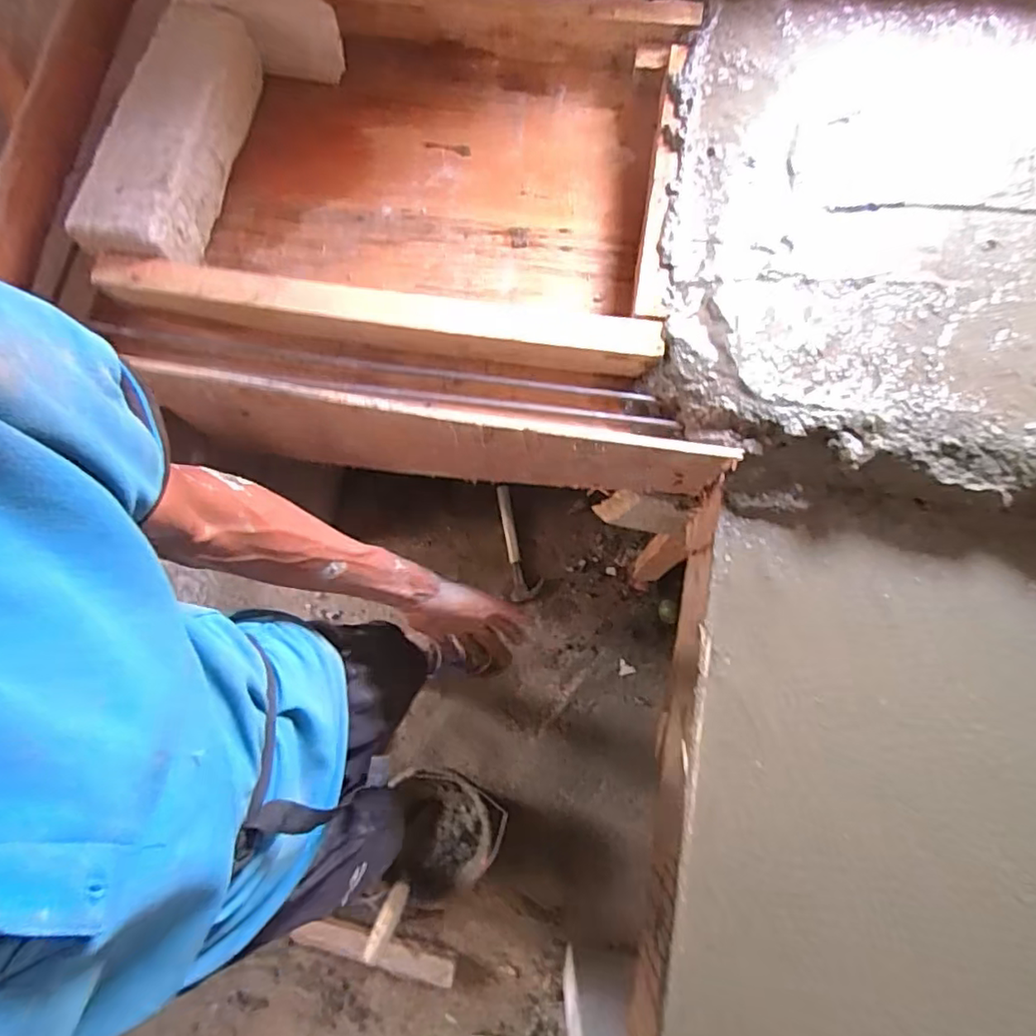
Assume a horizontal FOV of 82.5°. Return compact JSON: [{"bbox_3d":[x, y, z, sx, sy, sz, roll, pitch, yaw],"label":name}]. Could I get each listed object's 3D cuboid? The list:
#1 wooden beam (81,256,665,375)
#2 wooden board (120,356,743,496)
[{"bbox_3d":[-0.128,-0.192,0.580,0.524,0.062,0.045,7,77,4],"label":"wooden beam"},{"bbox_3d":[-0.080,-0.074,0.604,0.540,0.192,0.018,8,77,4],"label":"wooden board"}]

